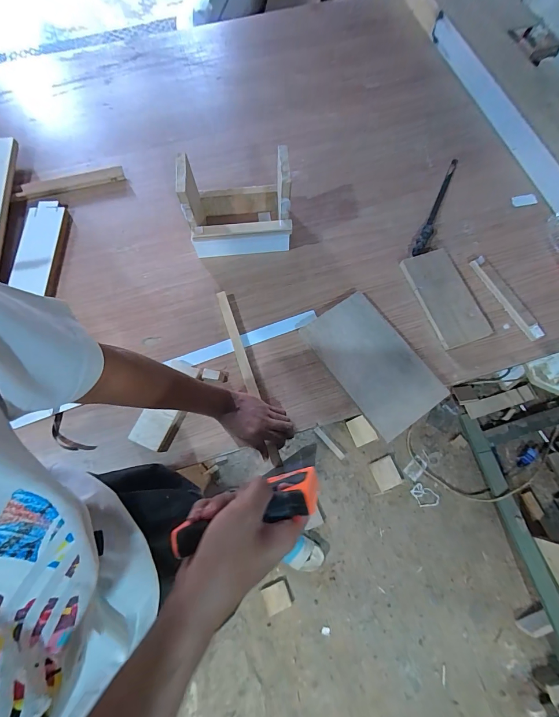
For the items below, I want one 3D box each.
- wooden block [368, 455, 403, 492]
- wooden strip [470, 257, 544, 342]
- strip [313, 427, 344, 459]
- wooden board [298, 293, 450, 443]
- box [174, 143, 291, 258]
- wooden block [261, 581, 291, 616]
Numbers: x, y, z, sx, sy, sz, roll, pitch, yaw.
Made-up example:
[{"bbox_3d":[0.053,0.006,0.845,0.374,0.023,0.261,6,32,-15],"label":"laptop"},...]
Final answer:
[{"bbox_3d":[0.407,0.442,1.292,0.092,0.013,0.110,-21,73,-7],"label":"wooden block"},{"bbox_3d":[0.459,-0.123,0.686,0.026,0.021,0.196,-25,74,-8],"label":"wooden strip"},{"bbox_3d":[0.199,0.336,1.339,0.023,0.017,0.155,-41,77,-12],"label":"strip"},{"bbox_3d":[0.173,0.007,0.639,0.143,0.008,0.261,-38,74,-1],"label":"wooden board"},{"bbox_3d":[-0.082,-0.312,0.678,0.202,0.166,0.134,-4,72,-2],"label":"box"},{"bbox_3d":[-0.011,0.844,1.187,0.087,0.030,0.079,-21,73,-7],"label":"wooden block"}]

